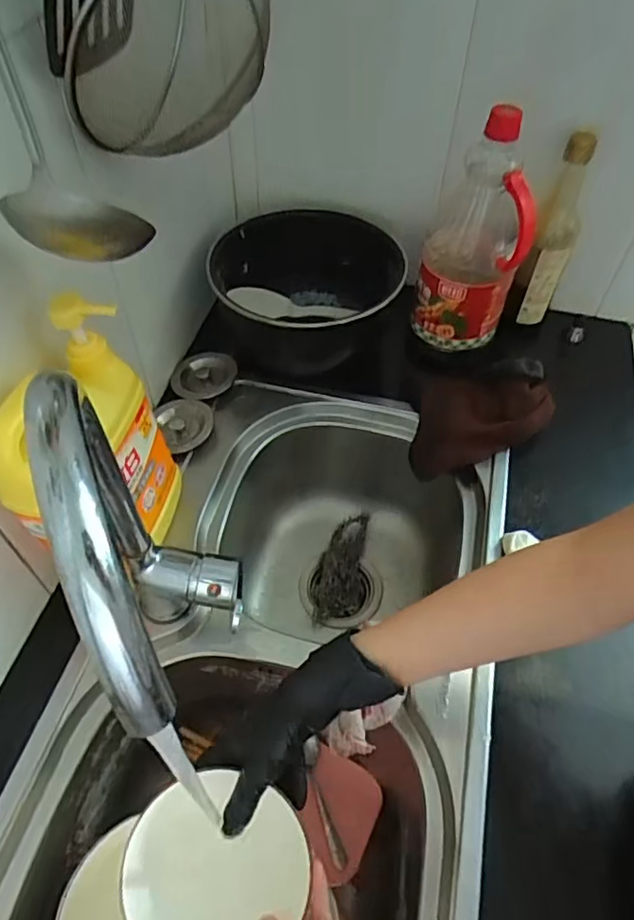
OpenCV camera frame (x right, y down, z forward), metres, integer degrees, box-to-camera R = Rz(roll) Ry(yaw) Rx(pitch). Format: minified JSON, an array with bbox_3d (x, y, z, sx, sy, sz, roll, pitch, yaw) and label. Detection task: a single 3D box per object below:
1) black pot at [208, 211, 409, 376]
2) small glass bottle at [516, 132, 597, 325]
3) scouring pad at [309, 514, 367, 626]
[{"bbox_3d":[-0.021,-0.200,0.742,0.221,0.127,0.217,1,53,-1],"label":"black pot"},{"bbox_3d":[0.288,-0.267,0.712,0.047,0.228,0.057,24,56,16],"label":"small glass bottle"},{"bbox_3d":[0.031,0.140,0.774,0.064,0.034,0.139,7,53,4],"label":"scouring pad"}]

